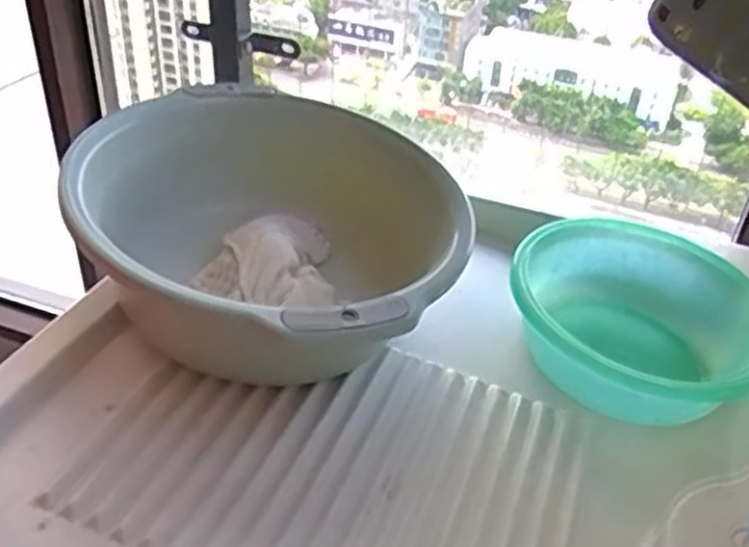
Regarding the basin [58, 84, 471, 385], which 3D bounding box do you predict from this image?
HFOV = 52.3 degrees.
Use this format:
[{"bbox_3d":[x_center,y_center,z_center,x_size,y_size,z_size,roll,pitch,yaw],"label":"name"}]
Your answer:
[{"bbox_3d":[-0.083,-0.023,0.633,0.302,0.160,0.298,4,34,-2],"label":"basin"}]

